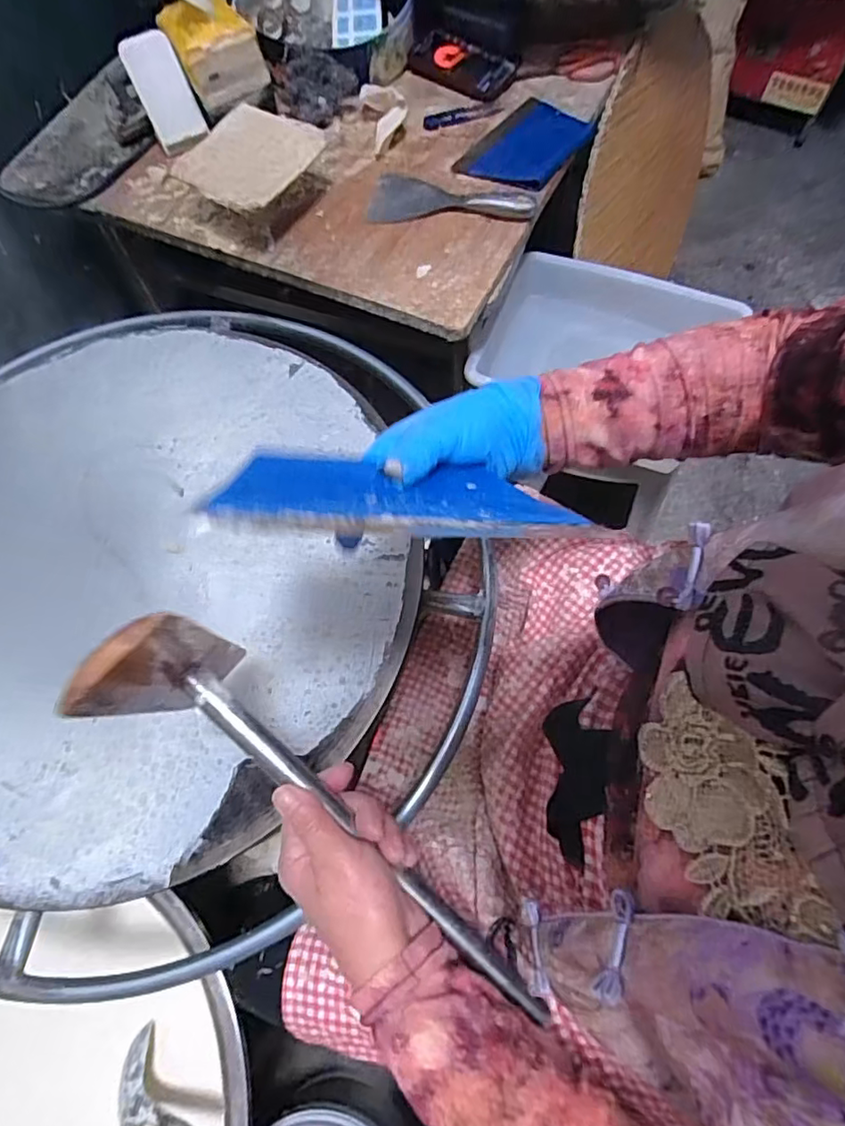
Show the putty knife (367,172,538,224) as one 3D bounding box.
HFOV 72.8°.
[{"bbox_3d":[0.037,-0.491,0.777,0.225,0.014,0.093,14,69,9],"label":"putty knife"}]

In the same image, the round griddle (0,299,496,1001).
[{"bbox_3d":[-0.284,0.003,0.569,0.628,0.039,0.699,-18,68,-4],"label":"round griddle"}]

